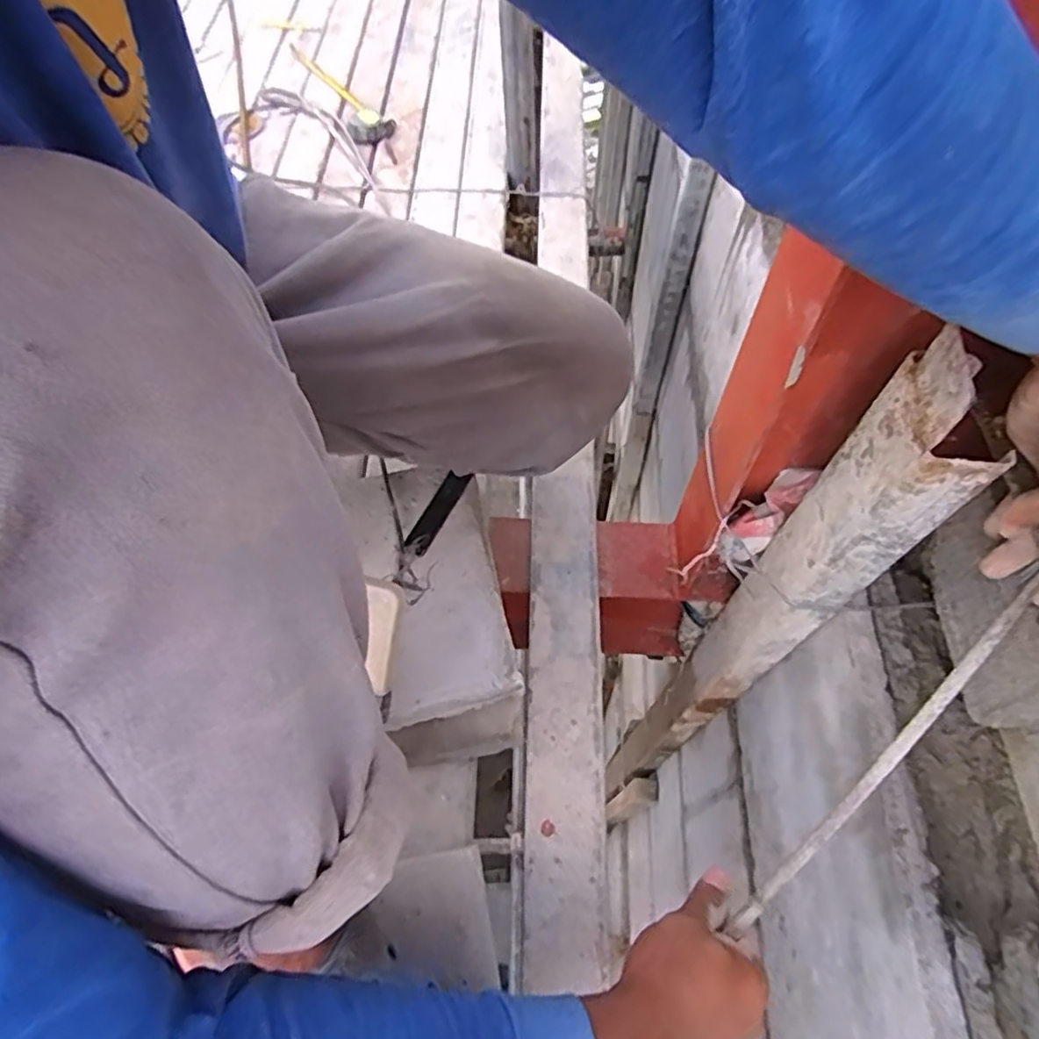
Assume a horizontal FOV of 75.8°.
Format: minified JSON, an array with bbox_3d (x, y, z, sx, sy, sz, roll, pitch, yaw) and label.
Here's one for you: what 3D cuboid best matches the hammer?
[{"bbox_3d":[-0.351,-0.819,1.267,0.078,0.026,0.400,-29,63,-15],"label":"hammer"}]

